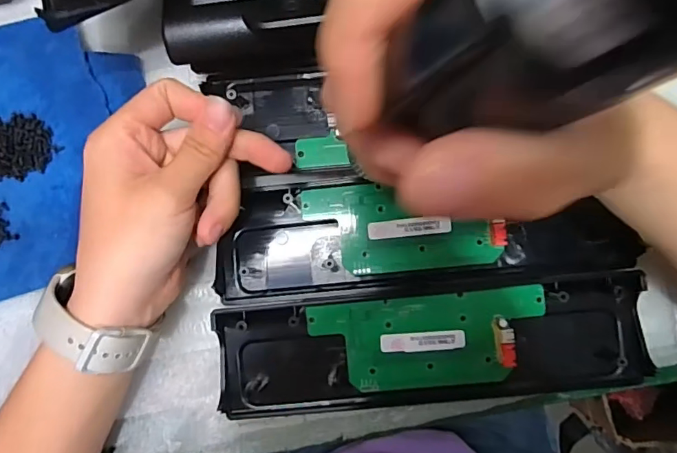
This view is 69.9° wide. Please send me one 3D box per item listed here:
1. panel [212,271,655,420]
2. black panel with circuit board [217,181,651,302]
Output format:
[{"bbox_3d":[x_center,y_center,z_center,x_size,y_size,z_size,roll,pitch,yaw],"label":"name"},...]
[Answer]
[{"bbox_3d":[0.053,0.072,0.287,0.244,0.020,0.062,-6,86,3],"label":"panel"},{"bbox_3d":[0.049,0.008,0.294,0.241,0.017,0.069,-2,86,3],"label":"black panel with circuit board"}]

